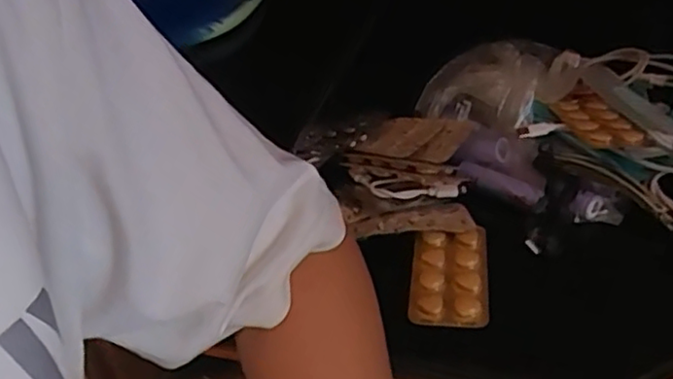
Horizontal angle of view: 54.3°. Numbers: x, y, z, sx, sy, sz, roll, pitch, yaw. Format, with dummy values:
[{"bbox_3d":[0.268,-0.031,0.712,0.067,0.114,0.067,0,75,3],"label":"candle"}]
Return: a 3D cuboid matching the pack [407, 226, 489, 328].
[{"bbox_3d":[0.071,0.055,0.413,0.047,0.010,0.079,1,37,11],"label":"pack"}]

